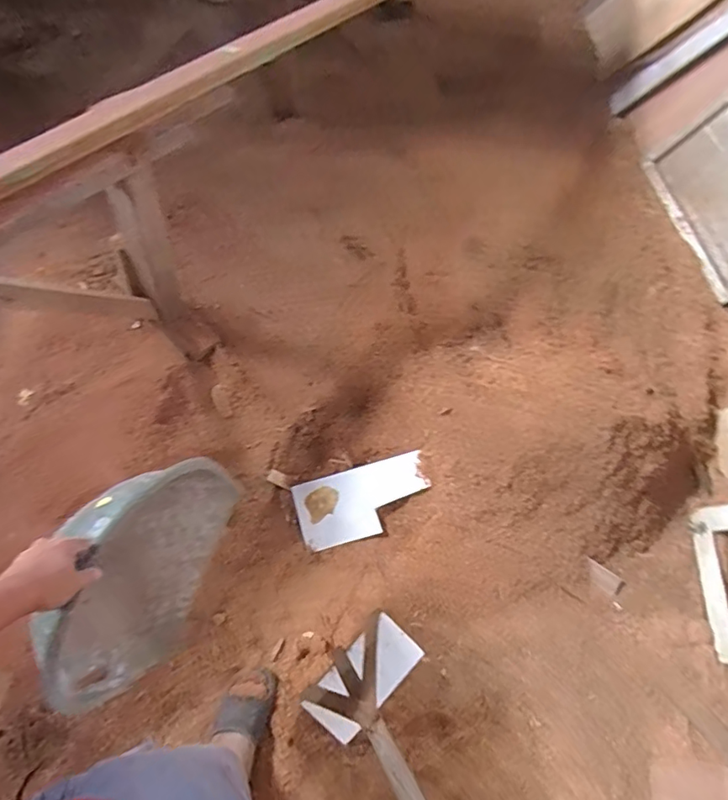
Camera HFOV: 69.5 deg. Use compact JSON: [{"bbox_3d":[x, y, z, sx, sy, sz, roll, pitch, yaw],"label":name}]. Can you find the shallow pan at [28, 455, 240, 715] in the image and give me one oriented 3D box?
[{"bbox_3d":[-0.405,0.296,0.919,0.139,0.352,0.421,22,66,8],"label":"shallow pan"}]

